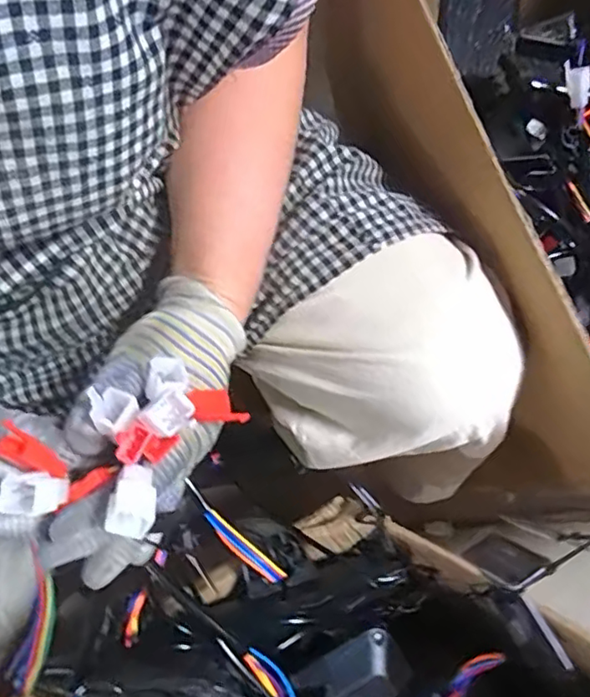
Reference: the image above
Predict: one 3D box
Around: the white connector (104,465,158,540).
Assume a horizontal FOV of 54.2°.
[{"bbox_3d":[-0.073,0.066,0.256,0.016,0.012,0.028,8,43,-21],"label":"white connector"}]

